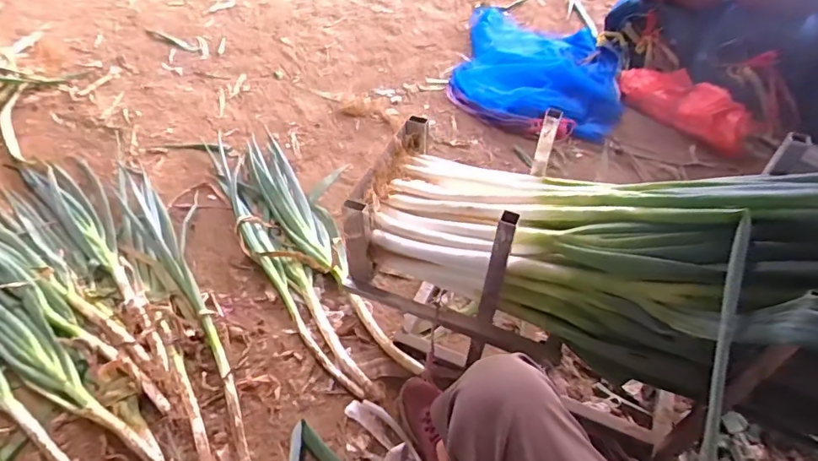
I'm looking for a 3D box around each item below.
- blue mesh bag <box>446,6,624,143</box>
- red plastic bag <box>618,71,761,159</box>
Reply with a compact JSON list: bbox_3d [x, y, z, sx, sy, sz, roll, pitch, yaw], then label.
[{"bbox_3d":[0.399,-0.541,1.581,0.517,0.110,0.673,14,49,12],"label":"blue mesh bag"},{"bbox_3d":[0.716,-0.331,1.312,0.093,0.111,0.441,-8,33,-7],"label":"red plastic bag"}]

